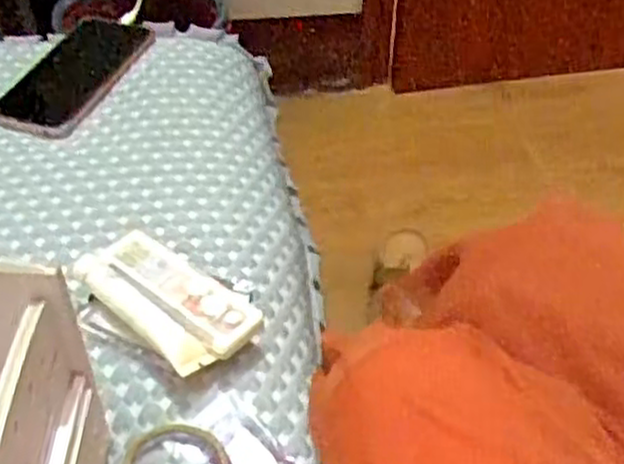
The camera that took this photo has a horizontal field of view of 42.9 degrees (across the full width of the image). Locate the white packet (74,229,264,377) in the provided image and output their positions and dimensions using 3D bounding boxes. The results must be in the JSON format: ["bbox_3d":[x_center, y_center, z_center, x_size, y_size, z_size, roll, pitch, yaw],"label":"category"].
[{"bbox_3d":[-0.087,0.043,0.483,0.117,0.027,0.060,32,51,27],"label":"white packet"}]

